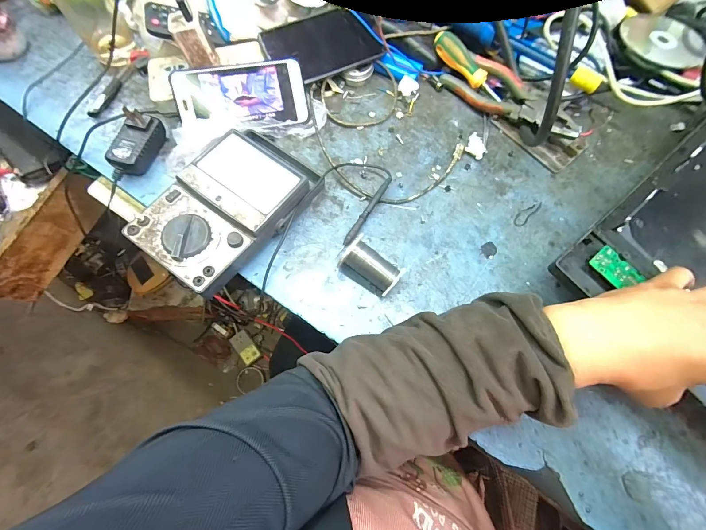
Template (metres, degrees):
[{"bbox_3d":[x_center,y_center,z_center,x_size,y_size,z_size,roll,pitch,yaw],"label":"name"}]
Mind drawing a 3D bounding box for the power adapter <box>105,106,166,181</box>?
[{"bbox_3d":[-0.259,-0.140,0.383,0.042,0.040,0.082,23,70,6],"label":"power adapter"}]

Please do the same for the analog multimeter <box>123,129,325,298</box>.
[{"bbox_3d":[-0.132,-0.067,0.361,0.114,0.050,0.188,33,71,10],"label":"analog multimeter"}]

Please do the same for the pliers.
[{"bbox_3d":[0.209,-0.219,0.437,0.187,0.041,0.044,44,73,13],"label":"pliers"}]

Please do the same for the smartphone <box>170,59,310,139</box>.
[{"bbox_3d":[-0.135,-0.207,0.398,0.151,0.008,0.078,-13,100,-9],"label":"smartphone"}]

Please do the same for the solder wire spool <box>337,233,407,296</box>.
[{"bbox_3d":[0.022,-0.001,0.351,0.062,0.036,0.042,37,72,11],"label":"solder wire spool"}]

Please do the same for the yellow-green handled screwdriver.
[{"bbox_3d":[0.158,-0.271,0.446,0.029,0.021,0.120,-43,89,-17],"label":"yellow-green handled screwdriver"}]

